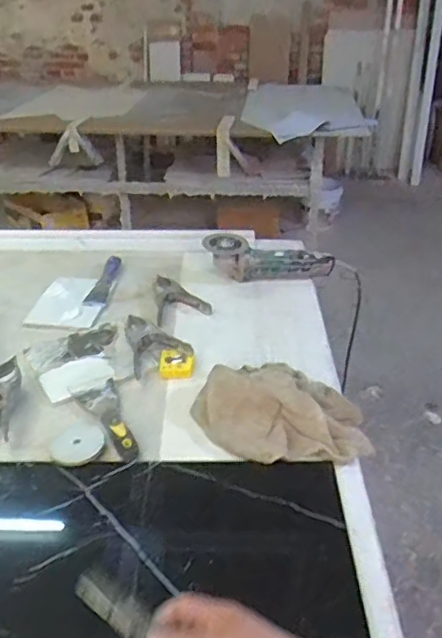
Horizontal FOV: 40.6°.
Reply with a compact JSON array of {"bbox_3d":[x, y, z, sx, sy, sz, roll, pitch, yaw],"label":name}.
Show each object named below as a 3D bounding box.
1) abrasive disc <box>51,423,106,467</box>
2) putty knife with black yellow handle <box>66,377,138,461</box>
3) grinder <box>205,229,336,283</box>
[{"bbox_3d":[-0.206,0.182,0.875,0.071,0.005,0.081,17,36,22],"label":"abrasive disc"},{"bbox_3d":[-0.168,0.149,0.923,0.068,0.013,0.187,-17,37,-26],"label":"putty knife with black yellow handle"},{"bbox_3d":[0.106,-0.138,1.299,0.275,0.081,0.091,6,33,7],"label":"grinder"}]

